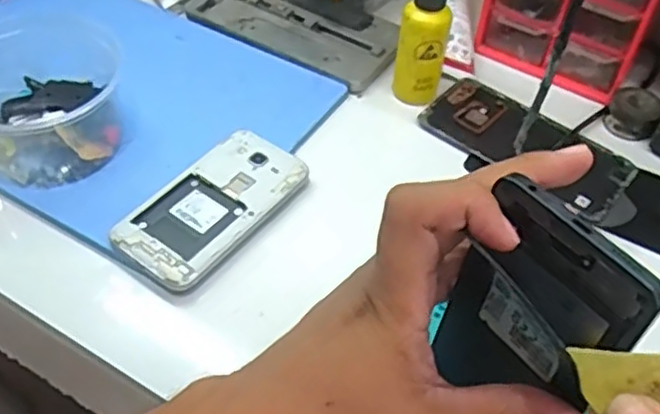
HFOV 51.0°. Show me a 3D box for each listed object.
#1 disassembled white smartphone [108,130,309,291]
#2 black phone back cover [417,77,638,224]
[{"bbox_3d":[-0.075,-0.001,0.452,0.065,0.010,0.127,32,56,20],"label":"disassembled white smartphone"},{"bbox_3d":[0.145,-0.048,0.513,0.150,0.007,0.072,36,57,25],"label":"black phone back cover"}]

